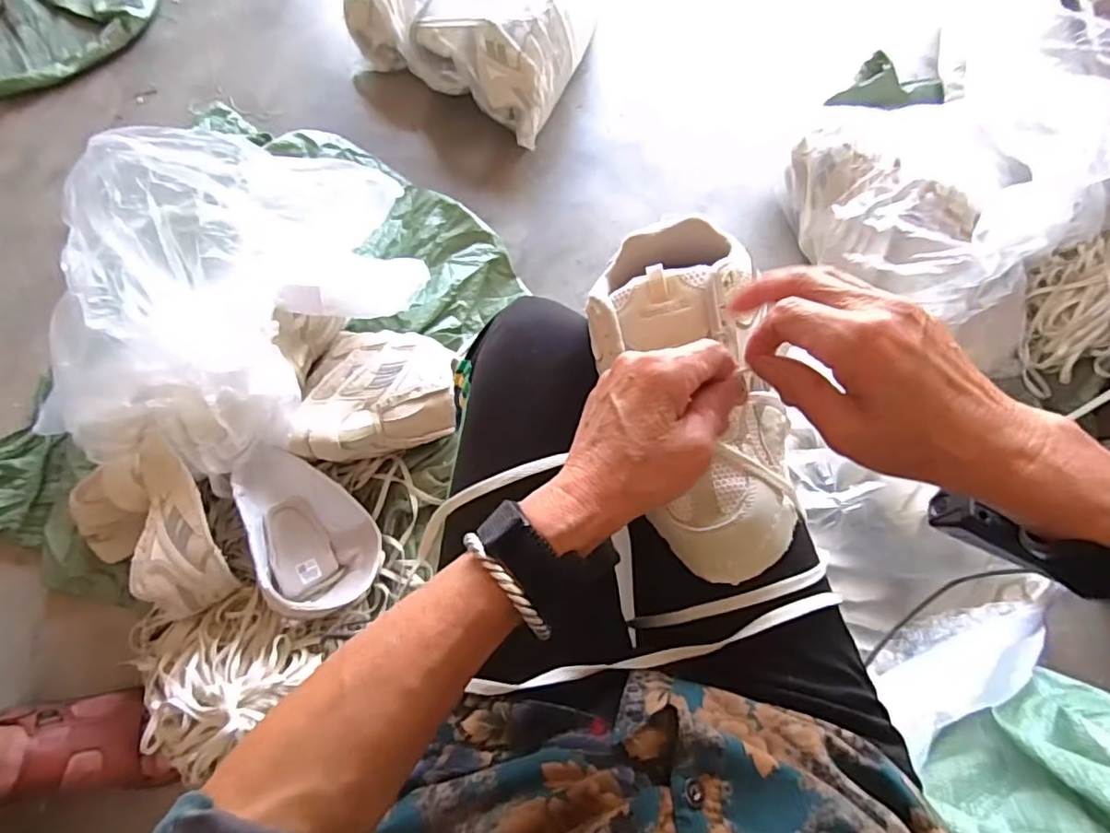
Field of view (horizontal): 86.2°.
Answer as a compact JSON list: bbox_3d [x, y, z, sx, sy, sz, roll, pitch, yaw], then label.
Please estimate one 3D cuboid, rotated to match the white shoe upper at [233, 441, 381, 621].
[{"bbox_3d":[-0.321,0.149,0.787,0.156,0.080,0.233,-18,97,-33],"label":"white shoe upper"}]

